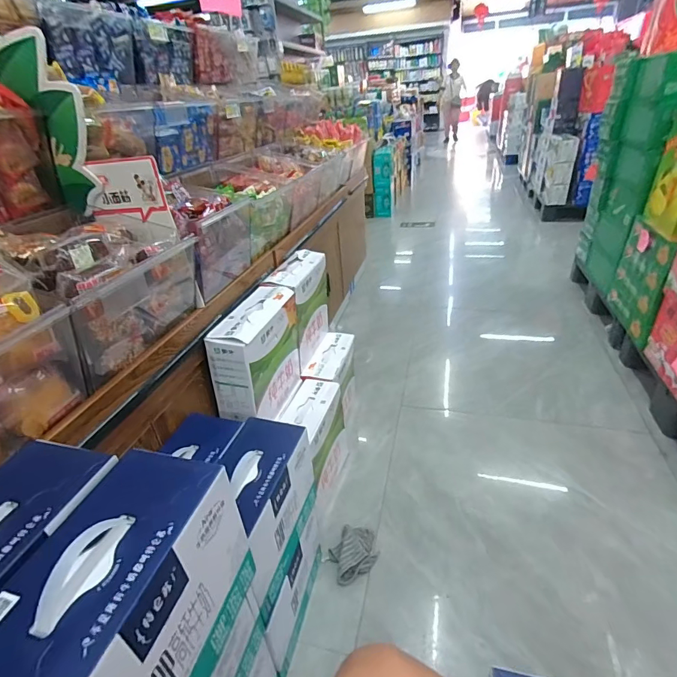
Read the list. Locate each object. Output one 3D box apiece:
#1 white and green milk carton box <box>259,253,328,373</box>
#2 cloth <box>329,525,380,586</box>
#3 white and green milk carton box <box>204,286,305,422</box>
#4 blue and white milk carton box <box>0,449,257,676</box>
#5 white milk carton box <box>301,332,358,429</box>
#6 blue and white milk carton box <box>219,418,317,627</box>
[{"bbox_3d":[-0.107,-0.088,1.188,0.090,0.272,0.260,6,33,18],"label":"white and green milk carton box"},{"bbox_3d":[0.037,0.514,0.971,0.113,0.028,0.115,-14,32,-14],"label":"cloth"},{"bbox_3d":[-0.189,0.051,0.977,0.109,0.273,0.255,4,32,15],"label":"white and green milk carton box"},{"bbox_3d":[-0.221,0.287,0.409,0.131,0.204,0.257,5,32,16],"label":"blue and white milk carton box"},{"bbox_3d":[-0.013,0.157,1.301,0.105,0.276,0.260,4,32,15],"label":"white milk carton box"},{"bbox_3d":[-0.149,0.313,0.744,0.118,0.215,0.243,5,33,17],"label":"blue and white milk carton box"}]

